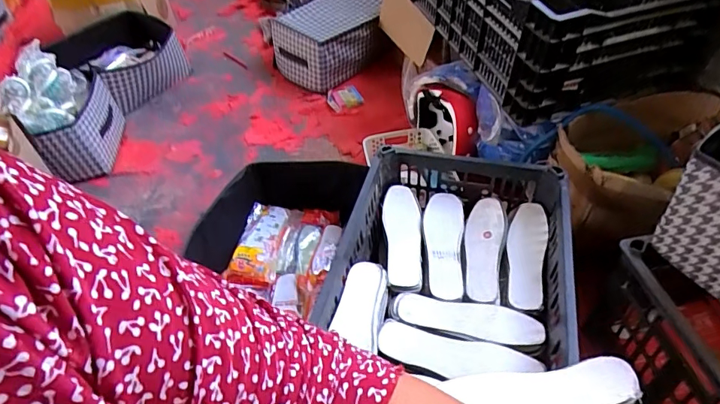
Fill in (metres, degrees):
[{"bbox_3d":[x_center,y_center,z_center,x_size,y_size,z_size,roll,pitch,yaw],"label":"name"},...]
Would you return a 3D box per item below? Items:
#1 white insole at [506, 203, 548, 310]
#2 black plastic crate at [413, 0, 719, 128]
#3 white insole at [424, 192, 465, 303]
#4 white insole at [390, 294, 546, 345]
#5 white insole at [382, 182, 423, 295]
[{"bbox_3d":[0.284,0.091,0.798,0.066,0.018,0.214,-16,41,39],"label":"white insole"},{"bbox_3d":[0.396,-0.469,1.008,0.427,0.258,0.573,-16,46,-9],"label":"black plastic crate"},{"bbox_3d":[0.147,0.067,0.818,0.067,0.014,0.221,3,46,9],"label":"white insole"},{"bbox_3d":[0.162,0.177,0.719,0.225,0.015,0.065,10,48,16],"label":"white insole"},{"bbox_3d":[0.077,0.059,0.828,0.067,0.019,0.220,-3,46,4],"label":"white insole"}]

